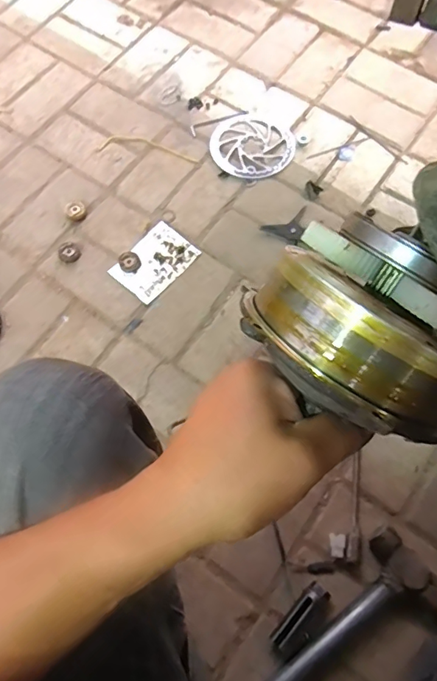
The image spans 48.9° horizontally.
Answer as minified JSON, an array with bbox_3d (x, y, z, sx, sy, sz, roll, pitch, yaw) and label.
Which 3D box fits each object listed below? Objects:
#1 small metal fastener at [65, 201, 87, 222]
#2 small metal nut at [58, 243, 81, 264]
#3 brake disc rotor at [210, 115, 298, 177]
[{"bbox_3d":[-0.250,-0.227,0.840,0.034,0.012,0.035,-22,71,-9],"label":"small metal fastener"},{"bbox_3d":[-0.255,-0.150,0.820,0.036,0.016,0.034,-26,72,-10],"label":"small metal nut"},{"bbox_3d":[0.063,-0.368,0.902,0.152,0.007,0.148,0,71,1],"label":"brake disc rotor"}]

